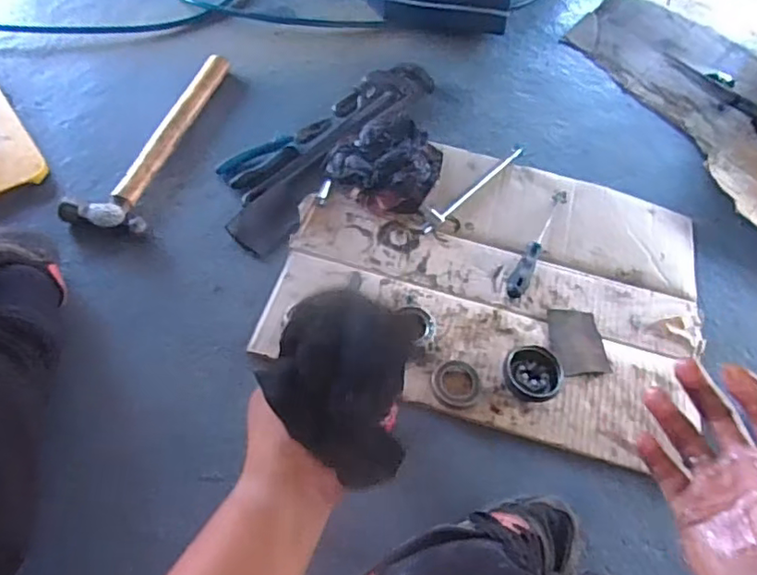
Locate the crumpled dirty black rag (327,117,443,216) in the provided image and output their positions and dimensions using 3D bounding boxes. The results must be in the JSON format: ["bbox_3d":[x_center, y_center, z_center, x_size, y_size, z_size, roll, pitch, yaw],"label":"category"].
[{"bbox_3d":[0.021,-0.194,0.913,0.157,0.054,0.169,38,61,18],"label":"crumpled dirty black rag"}]

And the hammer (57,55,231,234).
[{"bbox_3d":[-0.352,-0.242,0.935,0.120,0.032,0.390,11,56,2],"label":"hammer"}]

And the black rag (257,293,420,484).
[{"bbox_3d":[-0.027,0.067,0.427,0.098,0.055,0.135,9,56,1],"label":"black rag"}]

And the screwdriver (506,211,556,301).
[{"bbox_3d":[0.226,-0.052,0.863,0.025,0.023,0.169,28,58,13],"label":"screwdriver"}]

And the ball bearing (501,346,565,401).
[{"bbox_3d":[0.191,0.109,0.740,0.073,0.037,0.072,37,61,18],"label":"ball bearing"}]

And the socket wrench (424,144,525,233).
[{"bbox_3d":[0.151,-0.159,0.922,0.239,0.023,0.021,-38,67,-26],"label":"socket wrench"}]

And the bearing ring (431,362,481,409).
[{"bbox_3d":[0.097,0.119,0.747,0.060,0.011,0.060,2,56,-4],"label":"bearing ring"}]

